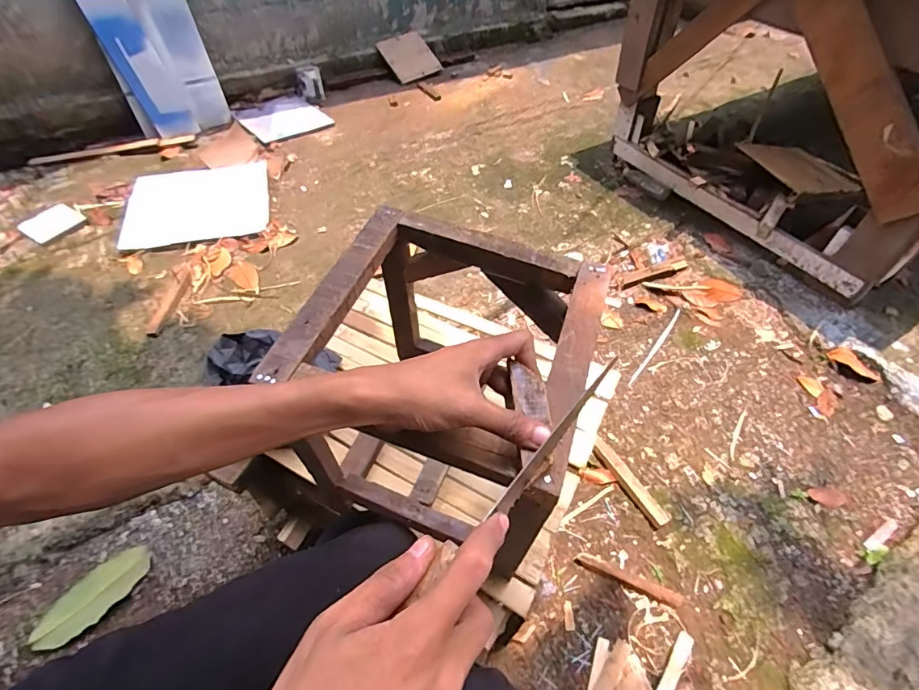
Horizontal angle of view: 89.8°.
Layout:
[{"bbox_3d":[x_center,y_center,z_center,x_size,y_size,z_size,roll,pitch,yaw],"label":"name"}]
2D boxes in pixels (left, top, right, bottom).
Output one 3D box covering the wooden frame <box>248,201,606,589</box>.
[{"bbox_3d":[-0.014,0.057,0.499,0.244,0.292,0.225,19,54,11],"label":"wooden frame"}]

